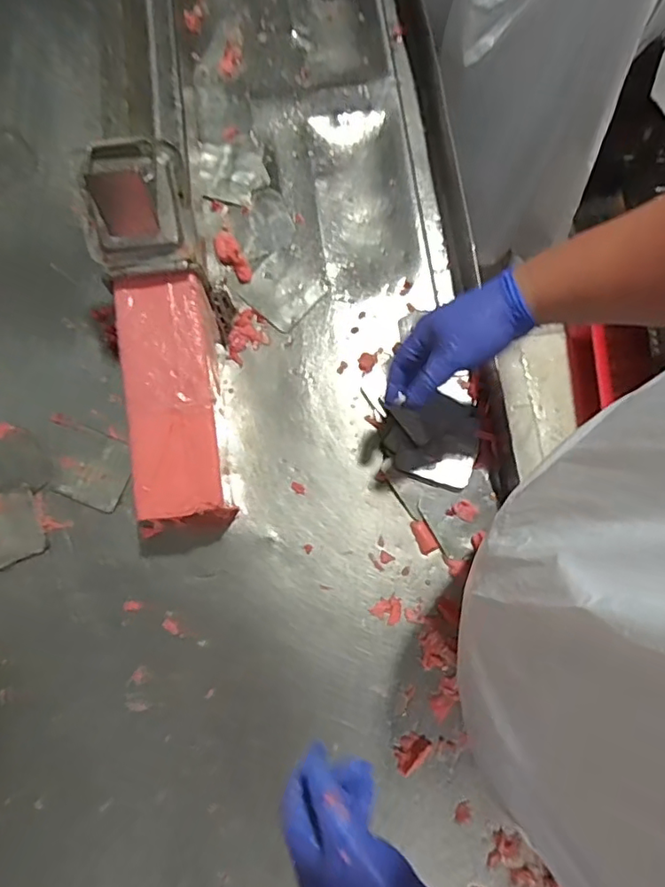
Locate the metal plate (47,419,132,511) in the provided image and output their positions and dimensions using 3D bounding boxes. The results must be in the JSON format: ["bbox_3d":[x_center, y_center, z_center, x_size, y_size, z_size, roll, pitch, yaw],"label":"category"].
[{"bbox_3d":[-0.291,0.027,0.684,0.100,0.006,0.082,20,81,4],"label":"metal plate"}]

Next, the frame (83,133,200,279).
[{"bbox_3d":[-0.195,-0.231,0.566,0.108,0.050,0.122,-8,118,-2],"label":"frame"}]

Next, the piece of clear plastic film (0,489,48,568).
[{"bbox_3d":[-0.378,0.097,0.661,0.079,0.009,0.083,-22,80,-3],"label":"piece of clear plastic film"}]

